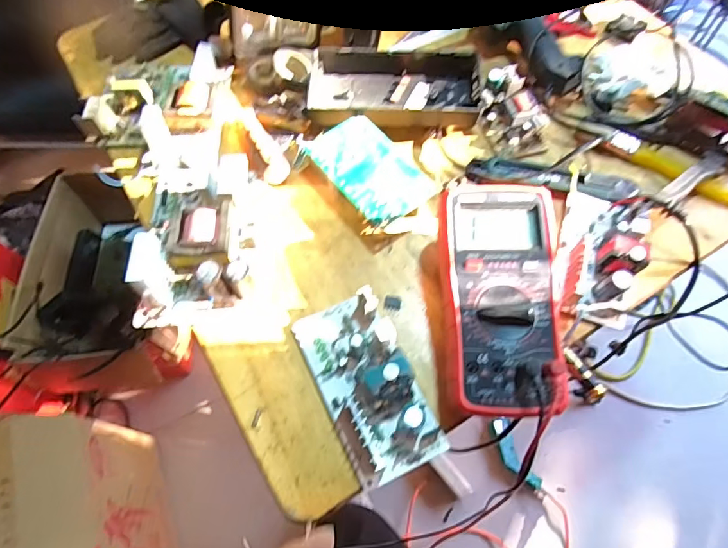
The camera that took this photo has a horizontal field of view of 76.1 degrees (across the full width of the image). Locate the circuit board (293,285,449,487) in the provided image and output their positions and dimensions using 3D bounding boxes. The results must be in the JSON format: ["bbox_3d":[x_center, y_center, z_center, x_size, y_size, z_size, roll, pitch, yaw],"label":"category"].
[{"bbox_3d":[0.004,0.081,0.365,0.081,0.042,0.146,-26,65,-11],"label":"circuit board"}]

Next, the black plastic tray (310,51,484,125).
[{"bbox_3d":[0.033,-0.205,0.509,0.179,0.037,0.098,1,63,2],"label":"black plastic tray"}]

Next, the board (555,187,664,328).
[{"bbox_3d":[0.215,-0.023,0.418,0.068,0.034,0.133,17,64,10],"label":"board"}]

